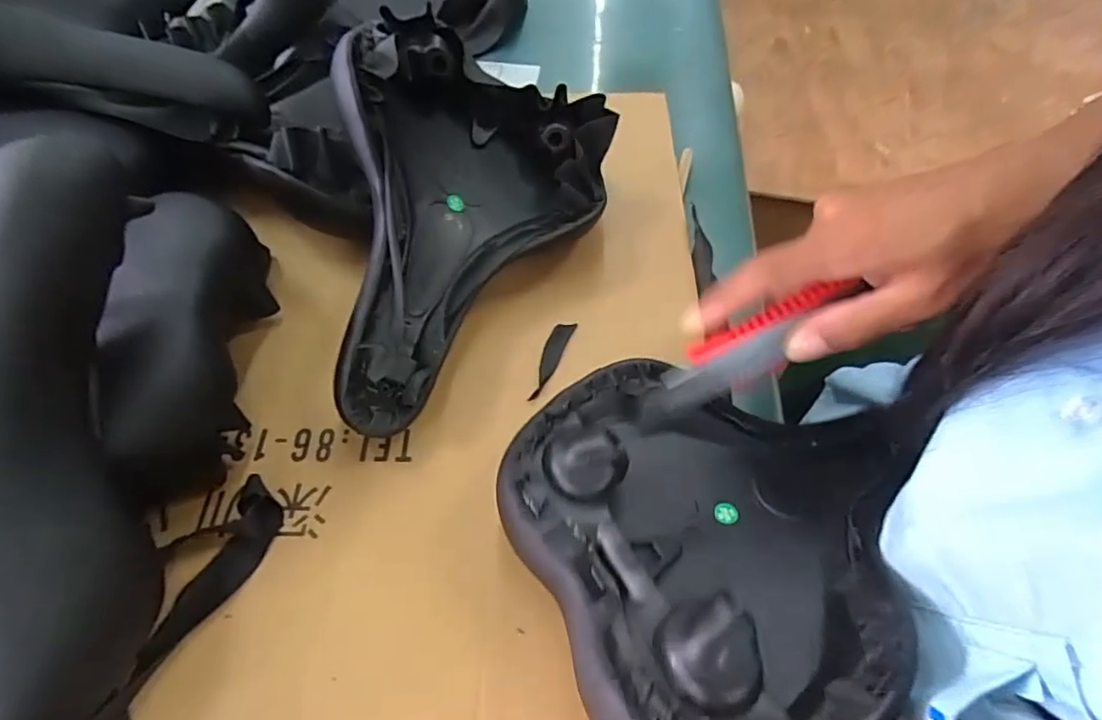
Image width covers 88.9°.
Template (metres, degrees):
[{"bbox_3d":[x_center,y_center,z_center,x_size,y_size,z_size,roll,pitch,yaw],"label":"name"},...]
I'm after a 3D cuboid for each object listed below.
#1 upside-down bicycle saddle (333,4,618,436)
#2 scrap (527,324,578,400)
[{"bbox_3d":[-0.043,-0.079,0.317,0.144,0.114,0.230,5,60,4],"label":"upside-down bicycle saddle"},{"bbox_3d":[-0.001,-0.001,0.338,0.012,0.004,0.059,19,62,12],"label":"scrap"}]

